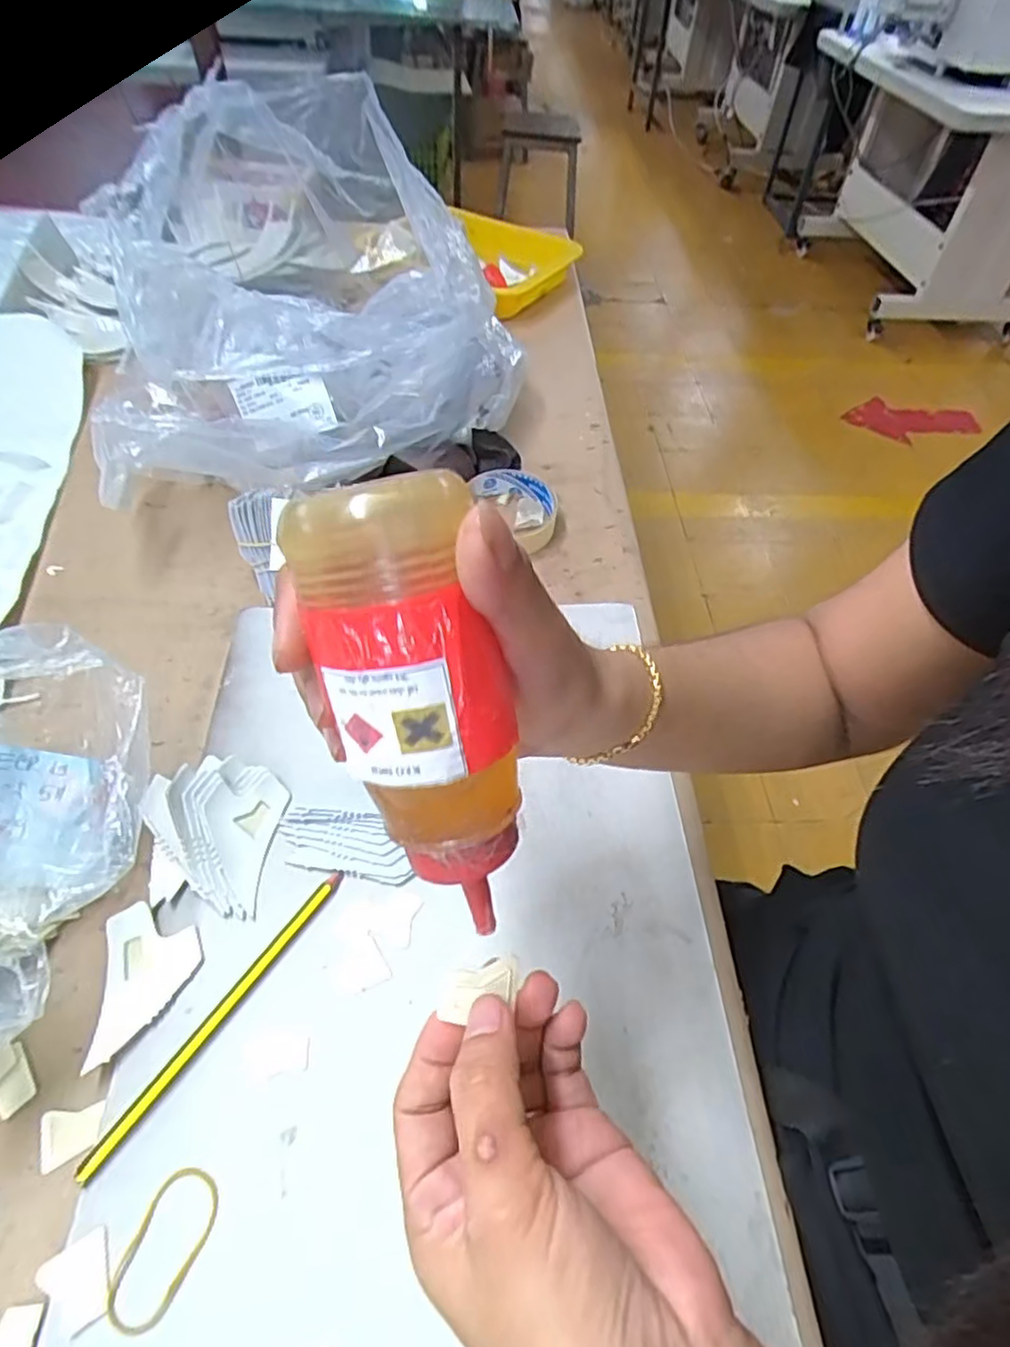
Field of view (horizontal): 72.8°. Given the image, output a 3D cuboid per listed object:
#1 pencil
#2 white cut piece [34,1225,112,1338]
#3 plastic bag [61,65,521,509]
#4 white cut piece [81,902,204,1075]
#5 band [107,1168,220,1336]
[{"bbox_3d":[-0.140,0.168,0.344,0.009,0.005,0.165,29,55,19],"label":"pencil"},{"bbox_3d":[-0.174,0.248,0.278,0.026,0.004,0.029,-25,57,-22],"label":"white cut piece"},{"bbox_3d":[-0.236,-0.419,0.665,0.356,0.217,0.566,-19,55,-18],"label":"plastic bag"},{"bbox_3d":[-0.182,0.154,0.351,0.046,0.008,0.074,-8,52,-10],"label":"white cut piece"},{"bbox_3d":[-0.144,0.241,0.287,0.029,0.004,0.054,20,53,12],"label":"band"}]

